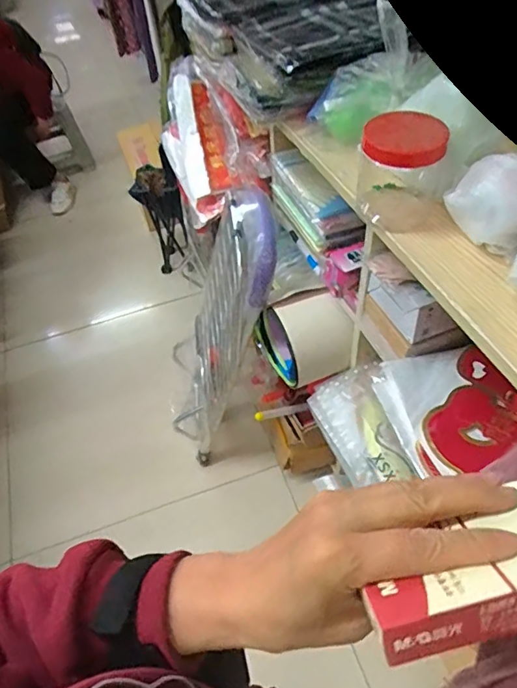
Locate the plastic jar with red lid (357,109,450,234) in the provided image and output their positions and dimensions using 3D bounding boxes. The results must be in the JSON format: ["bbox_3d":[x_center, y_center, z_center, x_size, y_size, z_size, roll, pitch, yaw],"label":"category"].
[{"bbox_3d":[0.186,-0.231,0.671,0.103,0.124,0.103,1,52,7],"label":"plastic jar with red lid"}]

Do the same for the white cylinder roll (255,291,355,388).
[{"bbox_3d":[0.099,-0.011,1.057,0.163,0.158,0.157,-17,52,-7],"label":"white cylinder roll"}]

